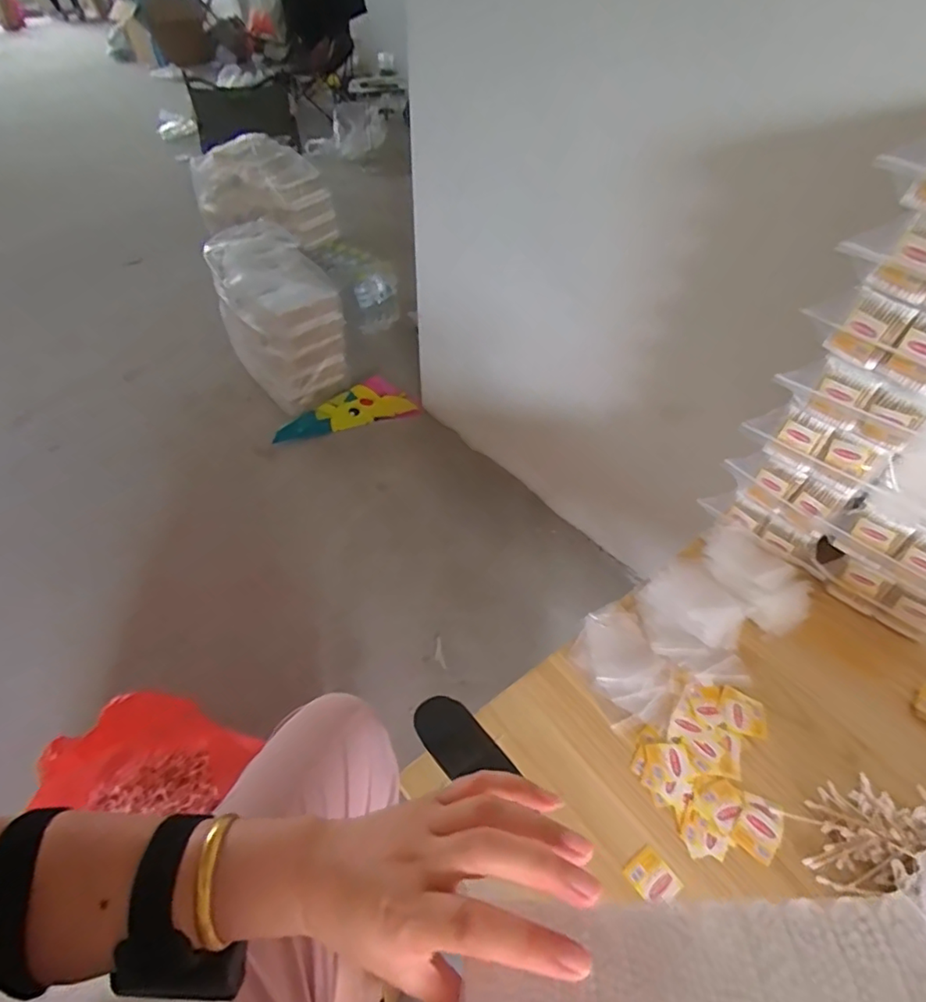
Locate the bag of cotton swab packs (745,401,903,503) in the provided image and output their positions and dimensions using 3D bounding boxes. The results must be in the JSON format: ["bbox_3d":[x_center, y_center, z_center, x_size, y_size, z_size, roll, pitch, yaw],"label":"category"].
[{"bbox_3d":[0.431,-0.066,0.693,0.168,0.070,0.050,25,50,21],"label":"bag of cotton swab packs"}]

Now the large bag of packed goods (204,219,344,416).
[{"bbox_3d":[-0.585,-0.586,1.812,0.298,0.373,0.541,-21,50,-20],"label":"large bag of packed goods"}]

